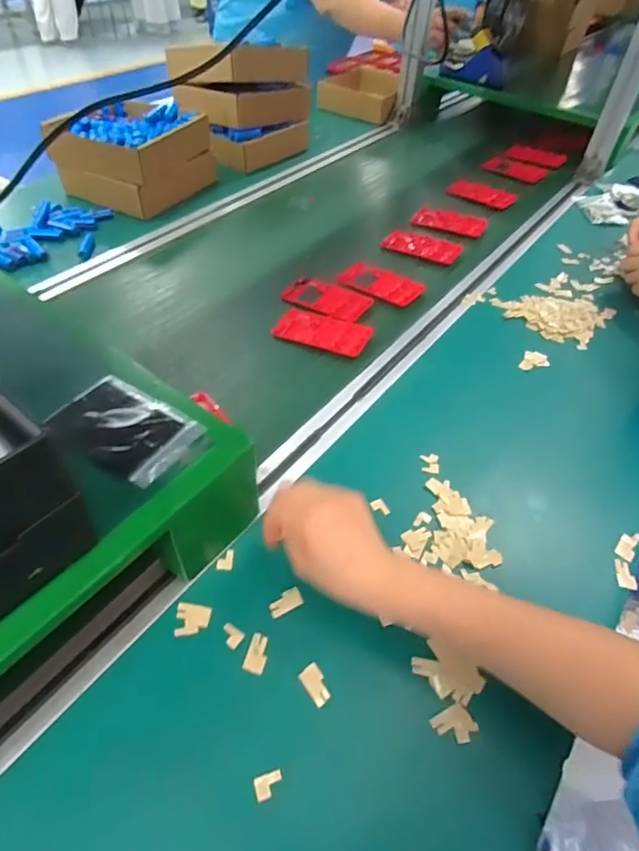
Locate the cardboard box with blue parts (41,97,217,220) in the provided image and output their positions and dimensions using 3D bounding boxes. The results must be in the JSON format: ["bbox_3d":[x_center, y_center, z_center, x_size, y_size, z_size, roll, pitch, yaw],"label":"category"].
[{"bbox_3d":[-0.317,-0.466,0.887,0.189,0.112,0.197,19,50,14],"label":"cardboard box with blue parts"}]

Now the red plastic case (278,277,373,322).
[{"bbox_3d":[0.010,-0.179,0.722,0.121,0.004,0.065,24,51,18],"label":"red plastic case"}]

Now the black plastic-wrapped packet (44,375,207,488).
[{"bbox_3d":[-0.155,0.000,0.405,0.105,0.013,0.074,26,52,19],"label":"black plastic-wrapped packet"}]

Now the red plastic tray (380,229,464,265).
[{"bbox_3d":[0.168,-0.297,0.836,0.123,0.010,0.062,20,50,15],"label":"red plastic tray"}]

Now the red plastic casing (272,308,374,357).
[{"bbox_3d":[0.004,-0.124,0.673,0.122,0.006,0.067,16,49,12],"label":"red plastic casing"}]

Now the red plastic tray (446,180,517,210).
[{"bbox_3d":[0.305,-0.439,0.966,0.127,0.016,0.058,37,56,27],"label":"red plastic tray"}]

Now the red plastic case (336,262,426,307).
[{"bbox_3d":[0.090,-0.209,0.753,0.118,0.008,0.069,29,53,22],"label":"red plastic case"}]

